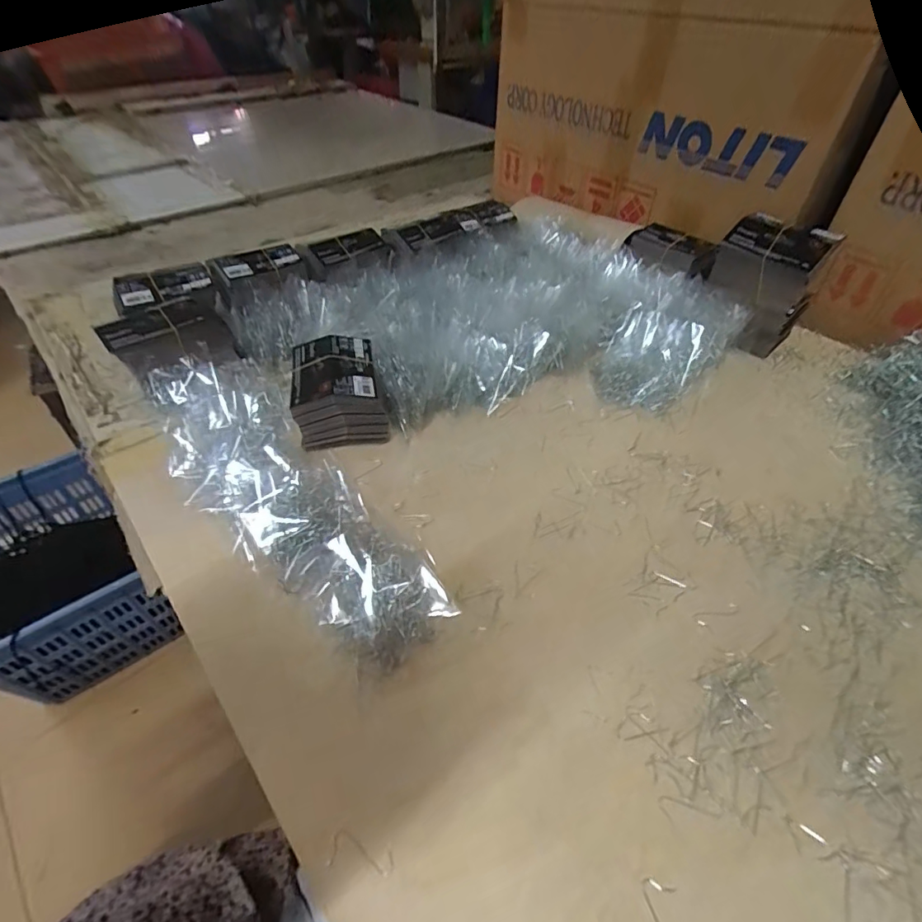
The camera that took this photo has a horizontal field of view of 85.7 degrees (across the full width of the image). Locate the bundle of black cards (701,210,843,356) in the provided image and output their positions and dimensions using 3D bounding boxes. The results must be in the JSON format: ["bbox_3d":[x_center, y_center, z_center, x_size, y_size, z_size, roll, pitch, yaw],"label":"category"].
[{"bbox_3d":[0.350,-0.203,0.594,0.113,0.142,0.062,29,52,24],"label":"bundle of black cards"}]

